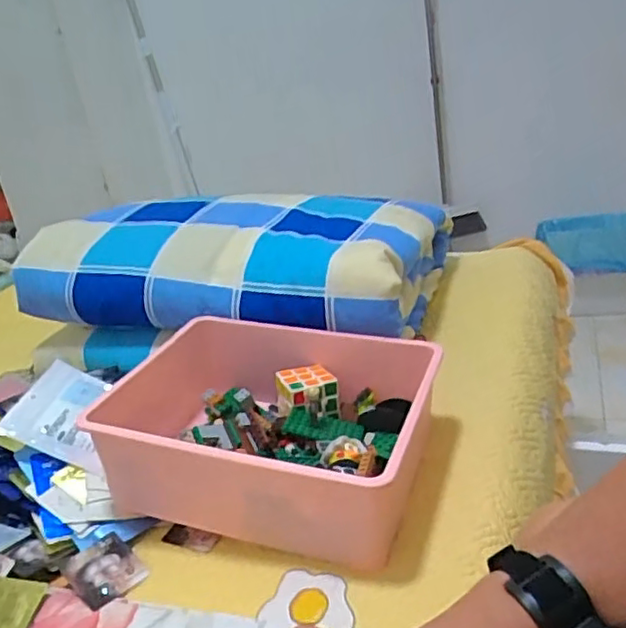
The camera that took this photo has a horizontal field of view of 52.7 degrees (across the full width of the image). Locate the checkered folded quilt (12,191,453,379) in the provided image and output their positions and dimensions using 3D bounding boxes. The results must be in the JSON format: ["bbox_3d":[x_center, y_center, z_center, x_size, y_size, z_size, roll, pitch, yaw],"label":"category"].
[{"bbox_3d":[-0.105,-0.063,0.941,0.561,0.198,0.352,-4,24,15],"label":"checkered folded quilt"}]

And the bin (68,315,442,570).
[{"bbox_3d":[-0.036,0.109,0.662,0.303,0.119,0.253,0,25,22],"label":"bin"}]

